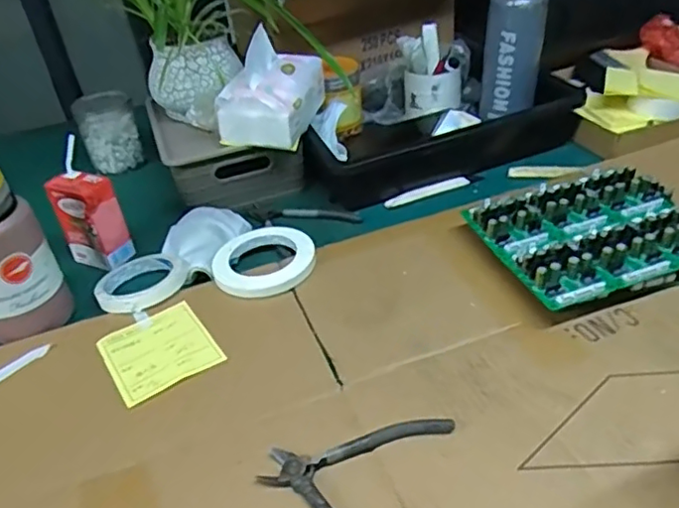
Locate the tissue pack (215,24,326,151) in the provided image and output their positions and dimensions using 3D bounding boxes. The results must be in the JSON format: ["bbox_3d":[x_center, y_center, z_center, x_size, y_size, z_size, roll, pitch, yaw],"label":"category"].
[{"bbox_3d":[-0.085,-0.207,0.753,0.096,0.119,0.142,6,39,17],"label":"tissue pack"}]

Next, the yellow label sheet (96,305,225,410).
[{"bbox_3d":[-0.176,0.091,0.586,0.095,0.006,0.103,-26,41,-24],"label":"yellow label sheet"}]

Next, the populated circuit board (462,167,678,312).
[{"bbox_3d":[0.264,-0.020,0.625,0.209,0.044,0.161,-14,38,-9],"label":"populated circuit board"}]

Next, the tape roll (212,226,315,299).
[{"bbox_3d":[-0.087,0.002,0.670,0.110,0.010,0.121,-5,37,4],"label":"tape roll"}]

